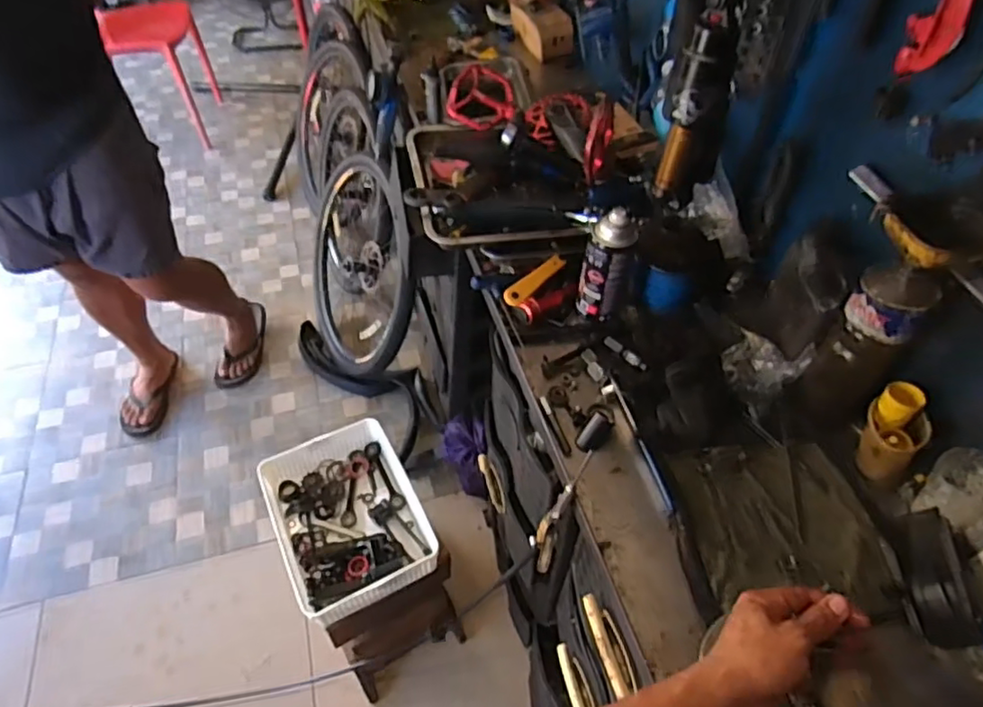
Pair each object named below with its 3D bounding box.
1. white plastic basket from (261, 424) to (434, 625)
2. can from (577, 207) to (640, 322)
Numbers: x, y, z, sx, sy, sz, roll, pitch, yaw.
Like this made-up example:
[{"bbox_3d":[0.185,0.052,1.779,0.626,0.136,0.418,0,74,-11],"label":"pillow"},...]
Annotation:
[{"bbox_3d":[-0.274,0.306,1.170,0.263,0.060,0.352,-22,54,-19],"label":"white plastic basket"},{"bbox_3d":[0.163,-0.125,0.862,0.069,0.165,0.064,13,51,9],"label":"can"}]

